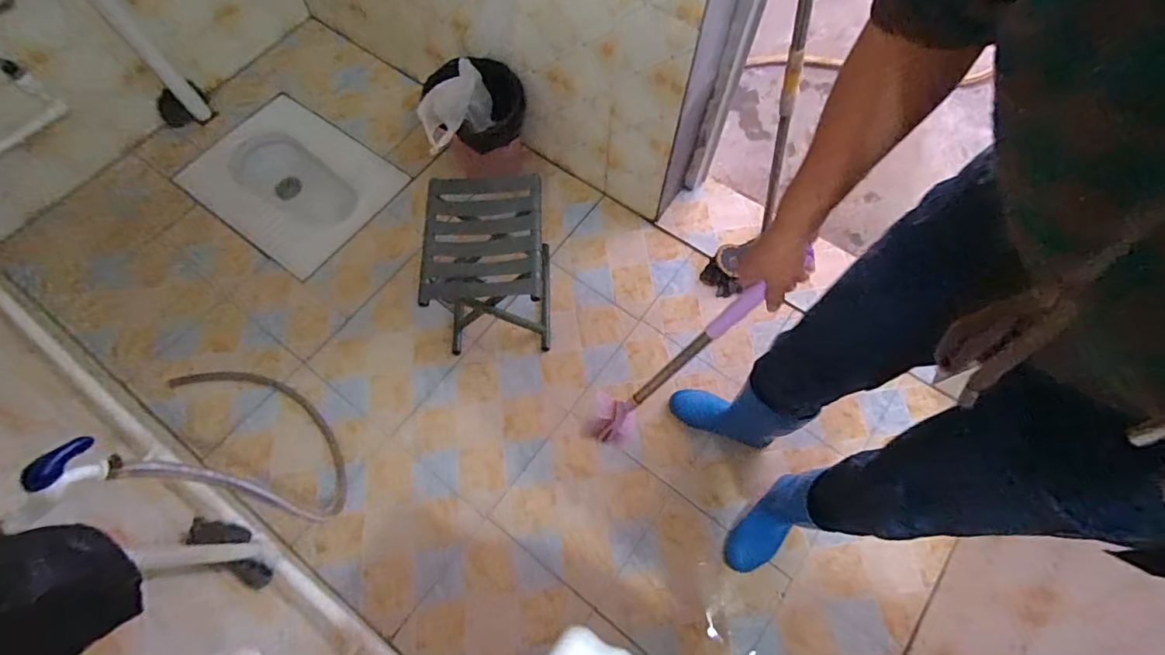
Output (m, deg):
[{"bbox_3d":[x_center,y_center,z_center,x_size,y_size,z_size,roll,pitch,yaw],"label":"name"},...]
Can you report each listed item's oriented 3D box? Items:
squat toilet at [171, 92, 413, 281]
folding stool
[{"bbox_3d":[-0.828,-0.396,1.544,0.539,0.158,0.414,32,71,12],"label":"squat toilet"},{"bbox_3d":[-0.208,-0.139,1.204,0.242,0.305,0.279,-2,68,-1],"label":"folding stool"}]

